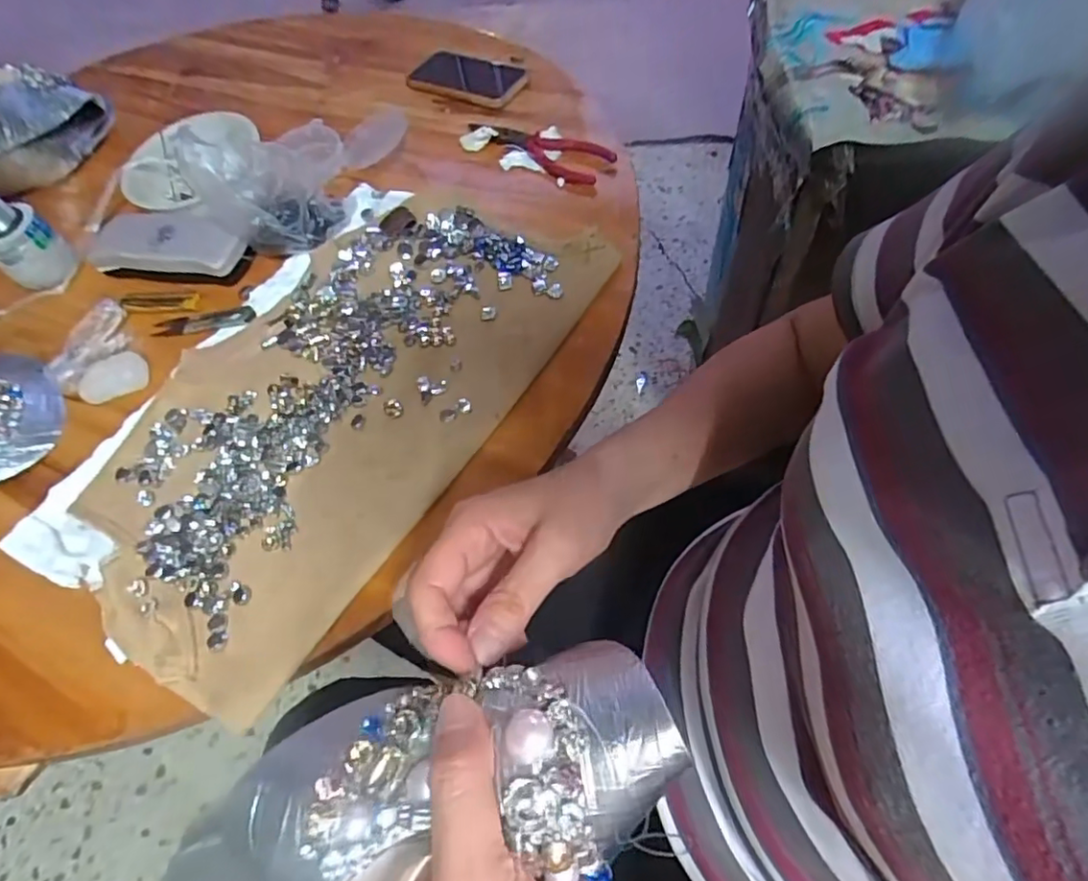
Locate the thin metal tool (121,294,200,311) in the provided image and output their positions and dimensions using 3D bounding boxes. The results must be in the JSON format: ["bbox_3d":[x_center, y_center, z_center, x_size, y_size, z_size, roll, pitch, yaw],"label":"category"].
[{"bbox_3d":[-0.363,-0.131,0.557,0.078,0.006,0.018,0,59,5],"label":"thin metal tool"}]

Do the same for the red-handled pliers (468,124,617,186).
[{"bbox_3d":[-0.006,-0.297,0.597,0.160,0.020,0.045,23,64,17],"label":"red-handled pliers"}]

